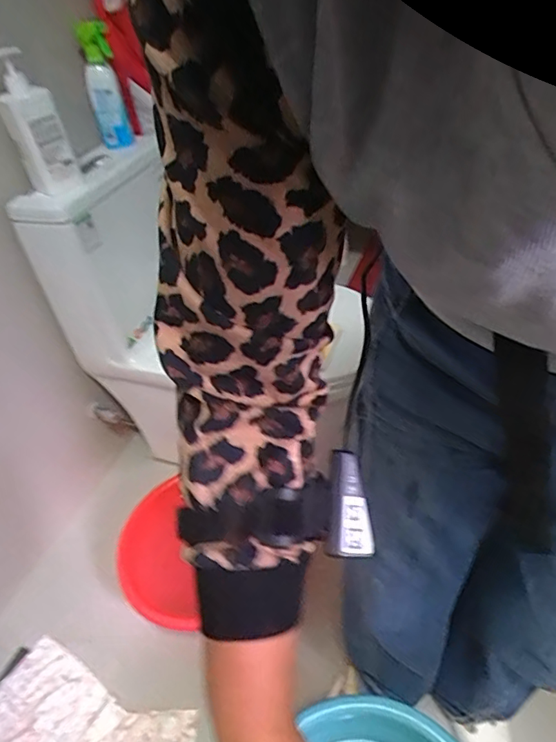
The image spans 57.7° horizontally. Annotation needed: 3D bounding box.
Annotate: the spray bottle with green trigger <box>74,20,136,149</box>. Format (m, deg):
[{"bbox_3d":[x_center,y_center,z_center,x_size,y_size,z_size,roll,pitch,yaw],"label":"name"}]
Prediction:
[{"bbox_3d":[-0.319,-0.518,0.921,0.060,0.201,0.074,-11,18,-3],"label":"spray bottle with green trigger"}]

